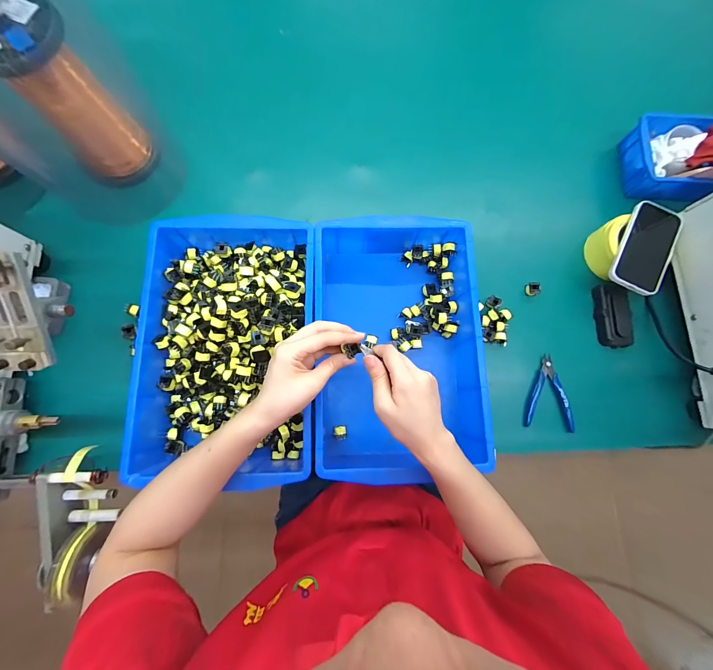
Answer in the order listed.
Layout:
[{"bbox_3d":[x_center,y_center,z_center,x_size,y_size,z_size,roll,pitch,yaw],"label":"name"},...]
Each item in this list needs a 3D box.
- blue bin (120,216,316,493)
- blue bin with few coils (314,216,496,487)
[{"bbox_3d":[-0.178,0.006,0.433,0.235,0.080,0.349,-1,81,-2],"label":"blue bin"},{"bbox_3d":[0.058,0.015,0.464,0.230,0.094,0.372,-1,81,-2],"label":"blue bin with few coils"}]

